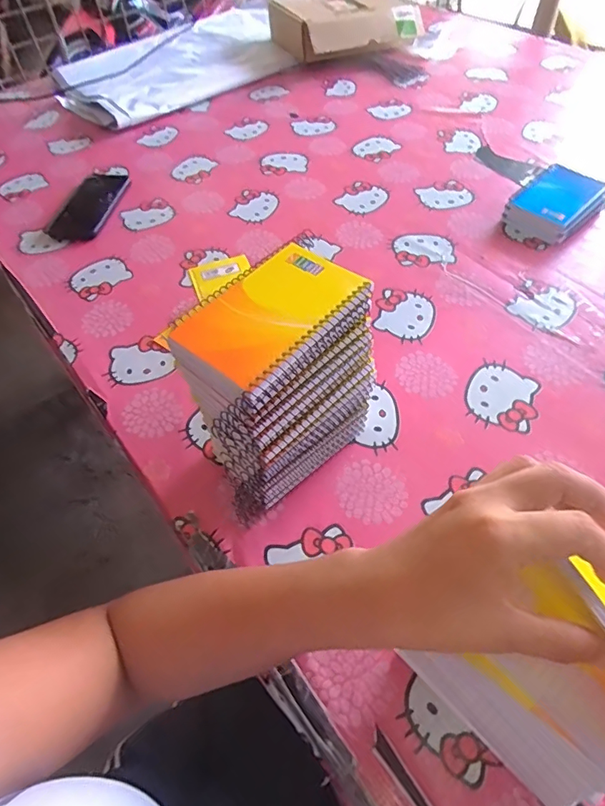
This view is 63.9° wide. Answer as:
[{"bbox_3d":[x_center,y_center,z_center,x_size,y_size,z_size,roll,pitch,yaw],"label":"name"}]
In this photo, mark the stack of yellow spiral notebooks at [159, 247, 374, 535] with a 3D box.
[{"bbox_3d":[-0.022,-0.007,0.411,0.152,0.188,0.092,-39,61,-22],"label":"stack of yellow spiral notebooks"}]

